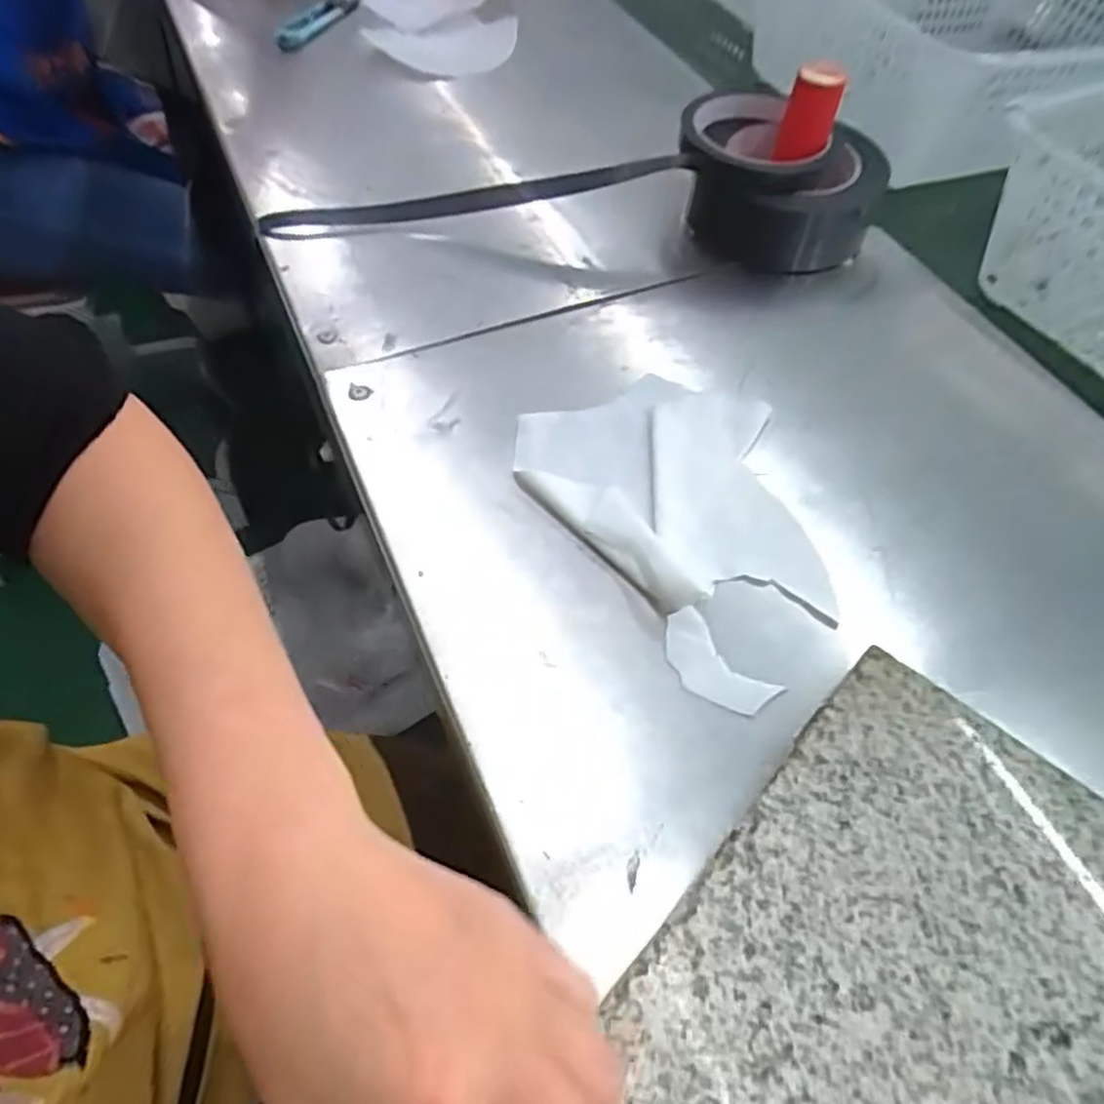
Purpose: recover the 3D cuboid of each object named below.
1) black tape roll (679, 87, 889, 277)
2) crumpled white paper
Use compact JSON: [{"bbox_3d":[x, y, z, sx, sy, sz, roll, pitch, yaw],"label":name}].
[{"bbox_3d":[0.151,-0.251,0.515,0.125,0.069,0.125,2,55,-3],"label":"black tape roll"},{"bbox_3d":[0.074,-0.023,0.379,0.130,0.017,0.181,-29,62,-22],"label":"crumpled white paper"}]

